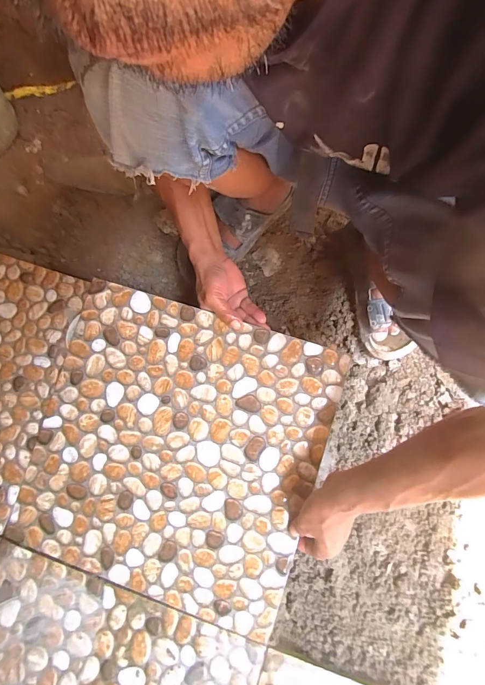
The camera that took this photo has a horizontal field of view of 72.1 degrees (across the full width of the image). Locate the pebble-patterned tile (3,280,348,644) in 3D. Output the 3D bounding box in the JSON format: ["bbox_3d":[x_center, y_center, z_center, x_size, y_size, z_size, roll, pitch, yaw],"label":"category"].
[{"bbox_3d":[-0.099,0.150,0.473,0.392,0.004,0.393,16,87,7],"label":"pebble-patterned tile"}]

